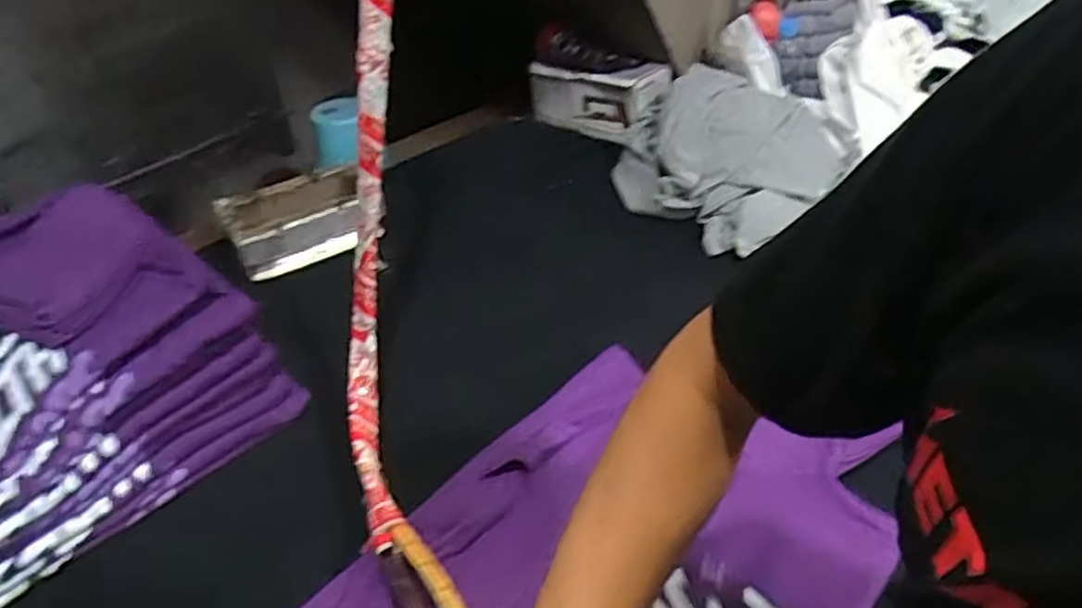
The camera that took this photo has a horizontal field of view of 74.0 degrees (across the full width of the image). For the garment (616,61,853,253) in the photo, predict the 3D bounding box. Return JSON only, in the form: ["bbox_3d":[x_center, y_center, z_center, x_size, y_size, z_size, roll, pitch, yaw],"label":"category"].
[{"bbox_3d":[0.301,-0.257,1.180,0.327,0.155,0.319,27,47,29],"label":"garment"}]

